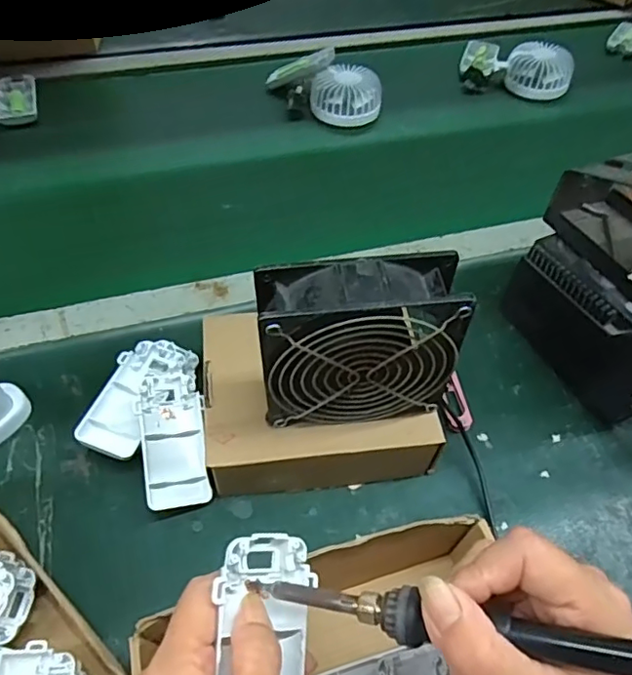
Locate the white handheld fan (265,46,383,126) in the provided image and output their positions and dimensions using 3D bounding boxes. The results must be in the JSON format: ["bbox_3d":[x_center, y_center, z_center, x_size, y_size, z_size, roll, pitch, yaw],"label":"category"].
[{"bbox_3d":[0.005,-0.323,0.716,0.155,0.053,0.079,32,57,20],"label":"white handheld fan"}]

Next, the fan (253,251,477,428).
[{"bbox_3d":[0.025,0.005,0.350,0.117,0.112,0.042,-4,55,-7],"label":"fan"}]

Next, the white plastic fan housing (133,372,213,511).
[{"bbox_3d":[-0.105,0.071,0.408,0.048,0.018,0.103,-4,64,-31],"label":"white plastic fan housing"}]

